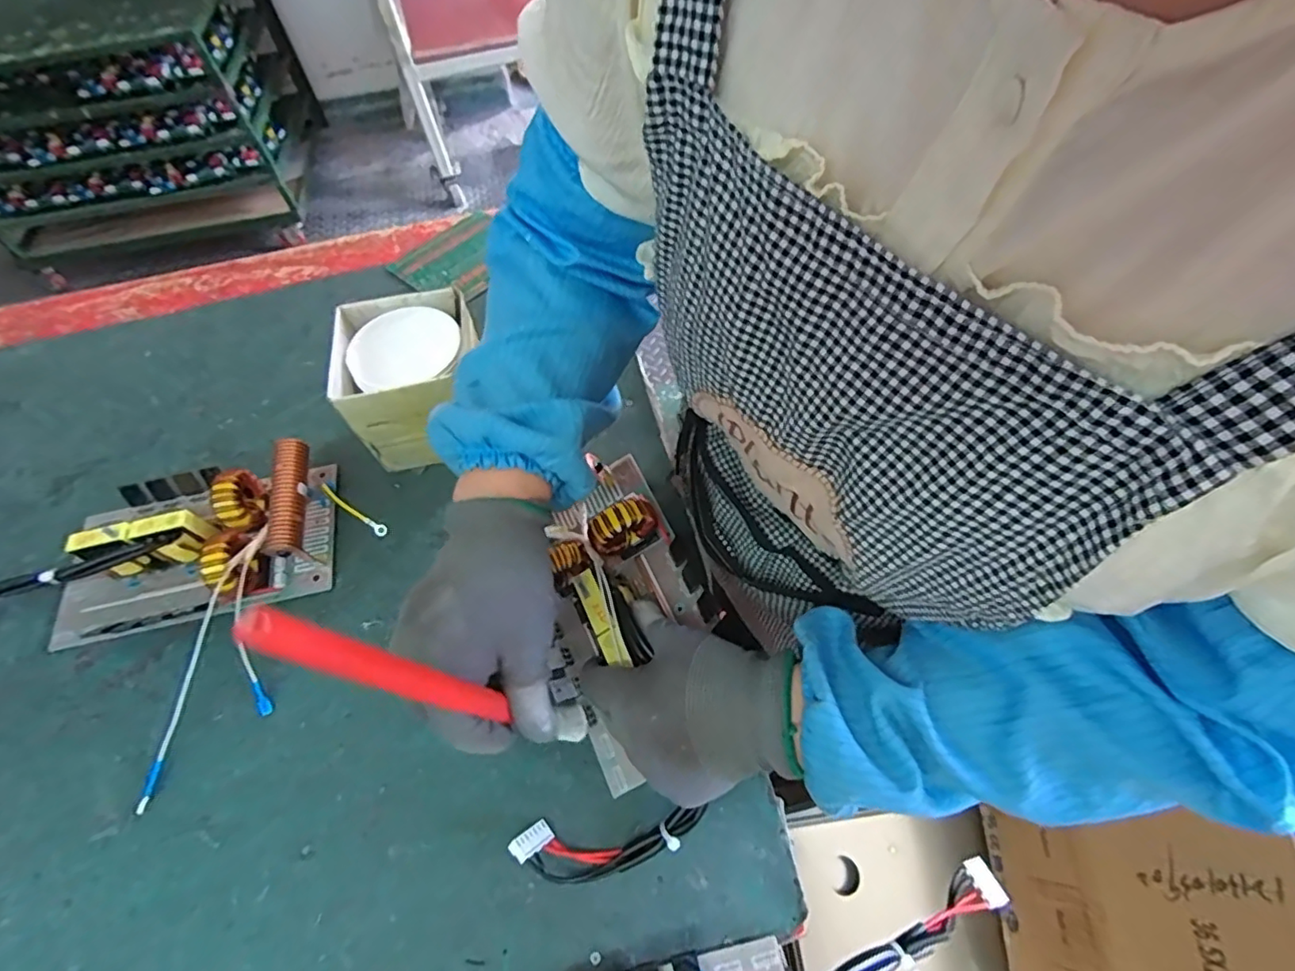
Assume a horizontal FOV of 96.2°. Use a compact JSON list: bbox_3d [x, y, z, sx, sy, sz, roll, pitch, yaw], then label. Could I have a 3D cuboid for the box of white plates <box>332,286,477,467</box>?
[{"bbox_3d":[-0.209,-0.096,0.526,0.104,0.099,0.111,-8,60,-2],"label":"box of white plates"}]

